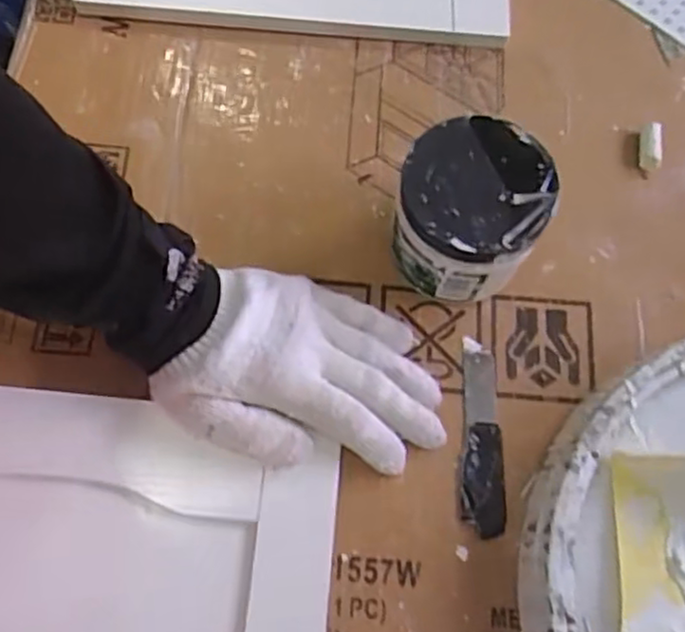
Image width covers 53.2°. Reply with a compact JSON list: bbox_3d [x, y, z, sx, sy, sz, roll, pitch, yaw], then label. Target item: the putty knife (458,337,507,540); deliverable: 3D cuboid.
[{"bbox_3d":[0.079,0.067,0.386,0.024,0.004,0.108,3,72,0],"label":"putty knife"}]

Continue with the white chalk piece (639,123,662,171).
[{"bbox_3d":[0.198,-0.109,0.439,0.013,0.008,0.030,4,86,1],"label":"white chalk piece"}]

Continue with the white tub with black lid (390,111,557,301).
[{"bbox_3d":[0.070,-0.056,0.388,0.077,0.076,0.081,0,72,0],"label":"white tub with black lid"}]

